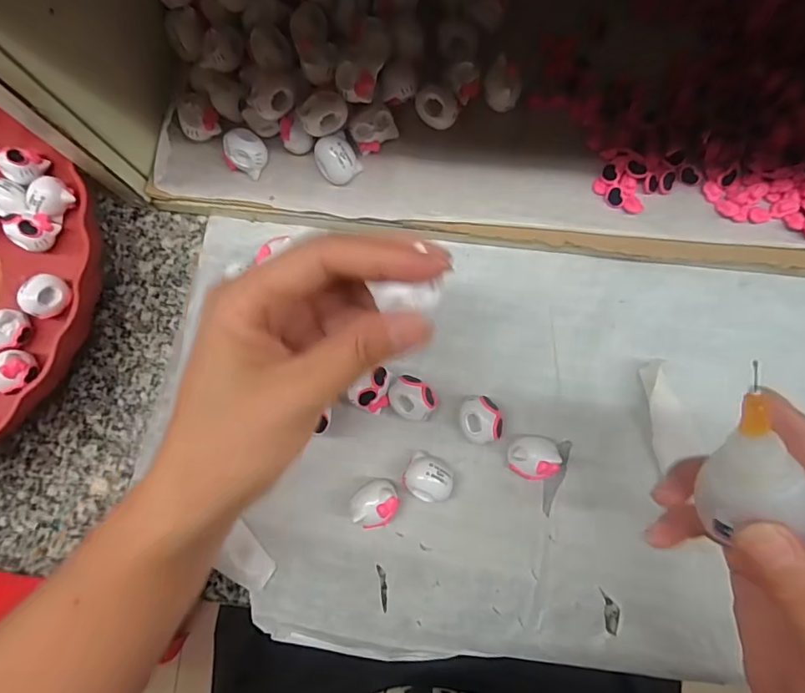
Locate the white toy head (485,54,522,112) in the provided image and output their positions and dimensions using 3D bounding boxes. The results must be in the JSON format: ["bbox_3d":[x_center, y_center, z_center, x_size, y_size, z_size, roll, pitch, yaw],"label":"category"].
[{"bbox_3d":[0.057,-0.147,0.271,0.019,0.016,0.024,11,82,5],"label":"white toy head"}]

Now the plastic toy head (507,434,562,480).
[{"bbox_3d":[0.067,0.058,0.250,0.025,0.020,0.022,3,81,4],"label":"plastic toy head"}]

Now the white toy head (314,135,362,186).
[{"bbox_3d":[-0.036,-0.104,0.268,0.022,0.021,0.024,0,81,3],"label":"white toy head"}]

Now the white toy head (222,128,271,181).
[{"bbox_3d":[-0.088,-0.110,0.272,0.022,0.020,0.021,18,82,6],"label":"white toy head"}]

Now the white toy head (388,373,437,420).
[{"bbox_3d":[0.006,0.029,0.259,0.025,0.020,0.021,34,84,8],"label":"white toy head"}]

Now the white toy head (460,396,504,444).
[{"bbox_3d":[0.041,0.039,0.255,0.021,0.018,0.024,-19,80,0],"label":"white toy head"}]

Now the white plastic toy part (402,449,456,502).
[{"bbox_3d":[0.014,0.069,0.253,0.025,0.020,0.023,0,81,3],"label":"white plastic toy part"}]

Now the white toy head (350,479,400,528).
[{"bbox_3d":[-0.014,0.082,0.252,0.024,0.019,0.023,0,81,3],"label":"white toy head"}]

